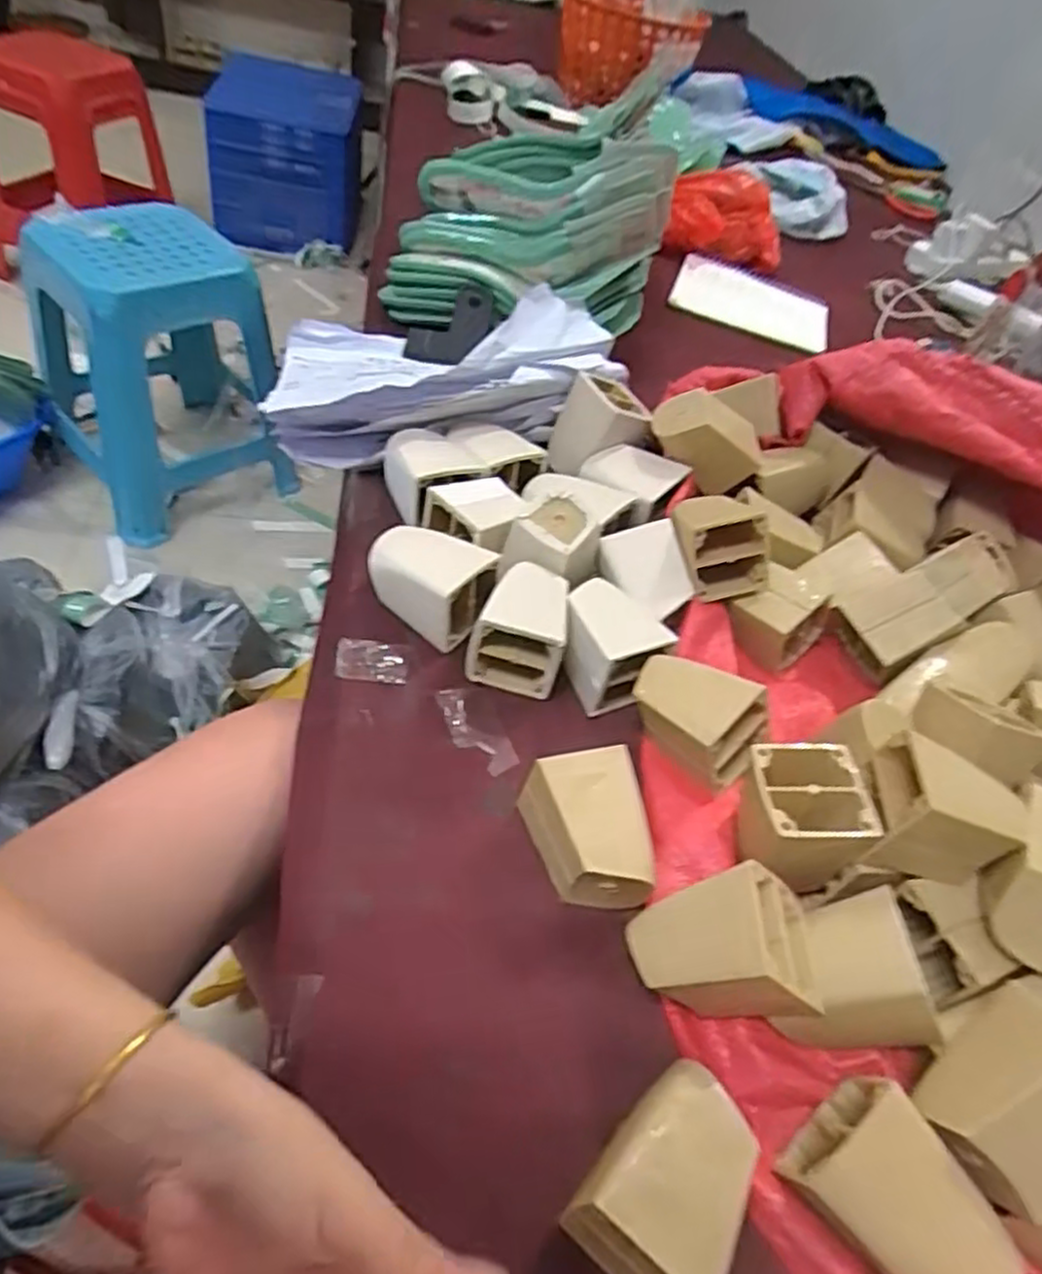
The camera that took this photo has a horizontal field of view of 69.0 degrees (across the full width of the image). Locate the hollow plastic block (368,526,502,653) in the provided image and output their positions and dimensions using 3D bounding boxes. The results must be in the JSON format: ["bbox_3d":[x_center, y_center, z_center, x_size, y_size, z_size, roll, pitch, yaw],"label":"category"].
[{"bbox_3d":[-0.064,-0.039,0.531,0.086,0.061,0.056,35,50,18],"label":"hollow plastic block"}]

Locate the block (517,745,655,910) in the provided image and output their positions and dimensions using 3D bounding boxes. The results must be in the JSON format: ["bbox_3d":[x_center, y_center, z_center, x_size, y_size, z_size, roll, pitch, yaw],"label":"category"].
[{"bbox_3d":[0.037,0.109,0.420,0.053,0.058,0.077,-8,51,-19],"label":"block"}]

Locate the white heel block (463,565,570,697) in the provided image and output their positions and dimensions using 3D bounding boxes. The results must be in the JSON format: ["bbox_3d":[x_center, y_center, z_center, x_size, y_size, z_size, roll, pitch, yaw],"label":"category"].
[{"bbox_3d":[0.001,-0.010,0.517,0.062,0.061,0.078,15,47,1],"label":"white heel block"}]

